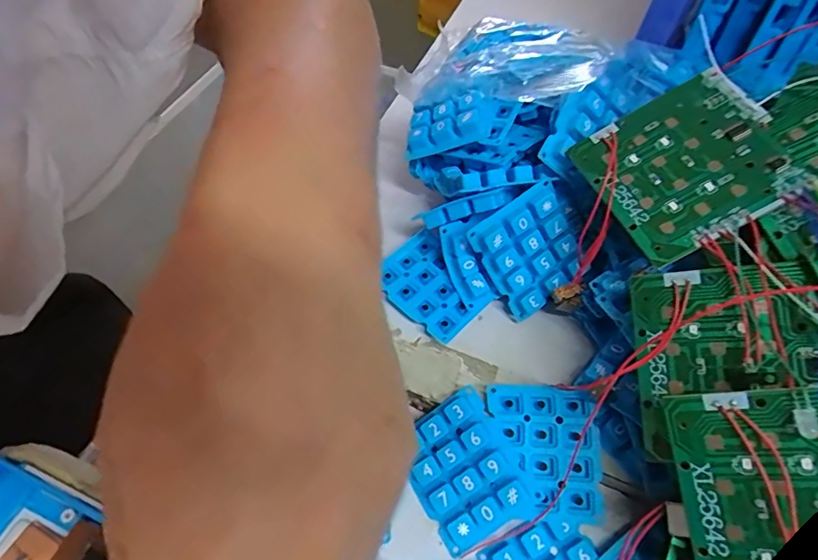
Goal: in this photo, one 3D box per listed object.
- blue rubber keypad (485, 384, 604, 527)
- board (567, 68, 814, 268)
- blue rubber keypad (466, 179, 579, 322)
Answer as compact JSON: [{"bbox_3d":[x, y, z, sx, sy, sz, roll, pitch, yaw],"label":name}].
[{"bbox_3d":[0.062,0.079,0.232,0.051,0.007,0.057,3,70,5],"label":"blue rubber keypad"},{"bbox_3d":[0.120,-0.051,0.217,0.073,0.005,0.072,-30,57,7],"label":"board"},{"bbox_3d":[0.063,-0.013,0.258,0.047,0.012,0.057,-33,108,0],"label":"blue rubber keypad"}]

